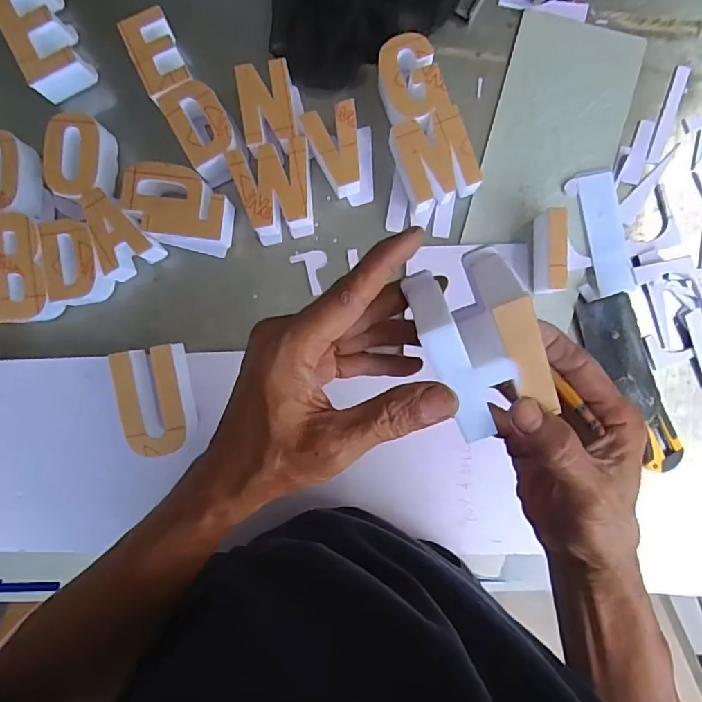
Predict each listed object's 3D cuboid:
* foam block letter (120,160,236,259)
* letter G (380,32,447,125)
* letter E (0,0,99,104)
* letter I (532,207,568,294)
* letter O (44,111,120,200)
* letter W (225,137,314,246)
[{"bbox_3d":[-0.178,-0.154,0.540,0.116,0.048,0.085,13,92,1],"label":"foam block letter"},{"bbox_3d":[0.061,-0.280,0.535,0.057,0.045,0.083,-17,91,2],"label":"letter G"},{"bbox_3d":[-0.325,-0.331,0.538,0.059,0.059,0.112,-26,91,2],"label":"letter E"},{"bbox_3d":[0.204,-0.102,0.523,0.020,0.047,0.082,-1,91,1],"label":"letter I"},{"bbox_3d":[-0.285,-0.203,0.543,0.063,0.047,0.086,-1,89,0],"label":"letter O"},{"bbox_3d":[-0.077,-0.167,0.540,0.079,0.045,0.090,-13,91,1],"label":"letter W"}]

